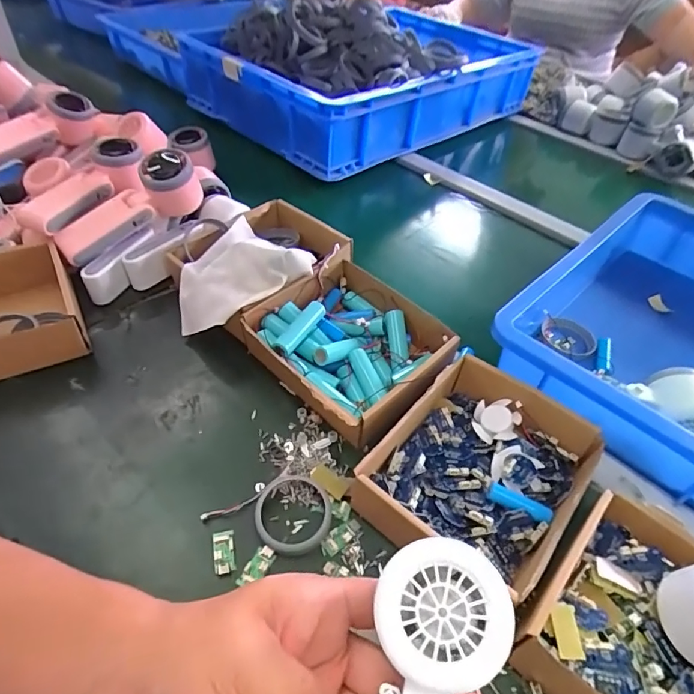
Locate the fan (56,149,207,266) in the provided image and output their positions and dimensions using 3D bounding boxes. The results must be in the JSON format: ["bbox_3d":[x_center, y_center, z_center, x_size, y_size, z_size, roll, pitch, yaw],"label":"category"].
[{"bbox_3d":[-0.238,-0.149,0.525,0.168,0.072,0.054,-36,55,-8],"label":"fan"}]

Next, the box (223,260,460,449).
[{"bbox_3d":[0.002,0.001,0.463,0.157,0.054,0.180,-33,56,-31],"label":"box"}]

